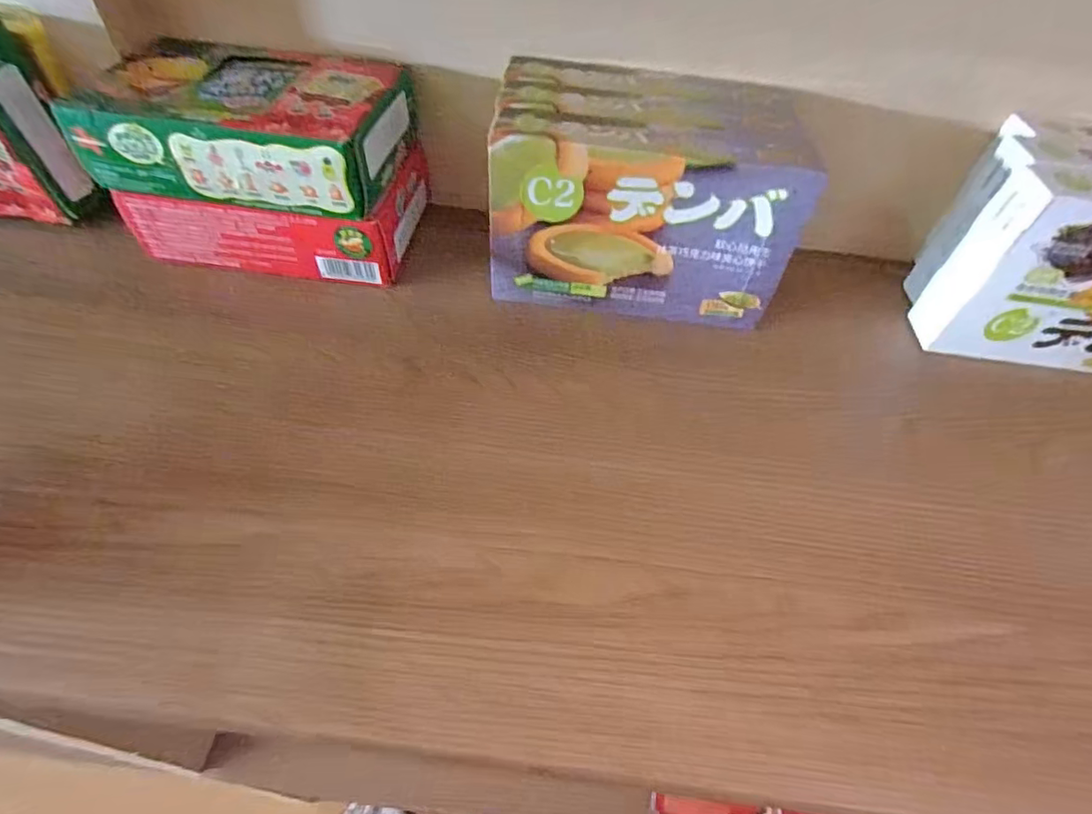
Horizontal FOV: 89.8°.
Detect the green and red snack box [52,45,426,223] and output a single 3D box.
[{"bbox_3d":[-0.146,-0.144,0.279,0.134,0.041,0.089,8,50,1],"label":"green and red snack box"}]

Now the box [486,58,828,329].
[{"bbox_3d":[0.048,-0.111,0.290,0.143,0.089,0.086,6,50,0],"label":"box"}]

